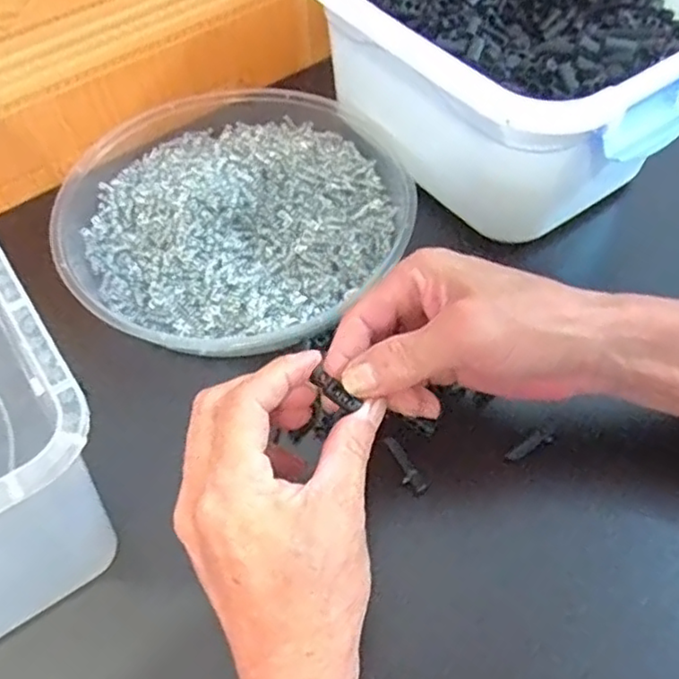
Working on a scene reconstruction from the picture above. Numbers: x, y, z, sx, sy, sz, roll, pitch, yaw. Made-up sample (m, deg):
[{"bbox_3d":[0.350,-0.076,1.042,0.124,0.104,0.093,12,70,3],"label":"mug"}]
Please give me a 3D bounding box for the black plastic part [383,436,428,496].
[{"bbox_3d":[0.034,0.068,0.345,0.010,0.009,0.035,-30,60,-18],"label":"black plastic part"}]

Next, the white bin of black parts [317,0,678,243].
[{"bbox_3d":[0.108,-0.191,0.441,0.179,0.110,0.246,-31,60,-19],"label":"white bin of black parts"}]

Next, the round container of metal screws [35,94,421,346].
[{"bbox_3d":[-0.067,-0.092,0.431,0.209,0.043,0.233,37,64,24],"label":"round container of metal screws"}]

